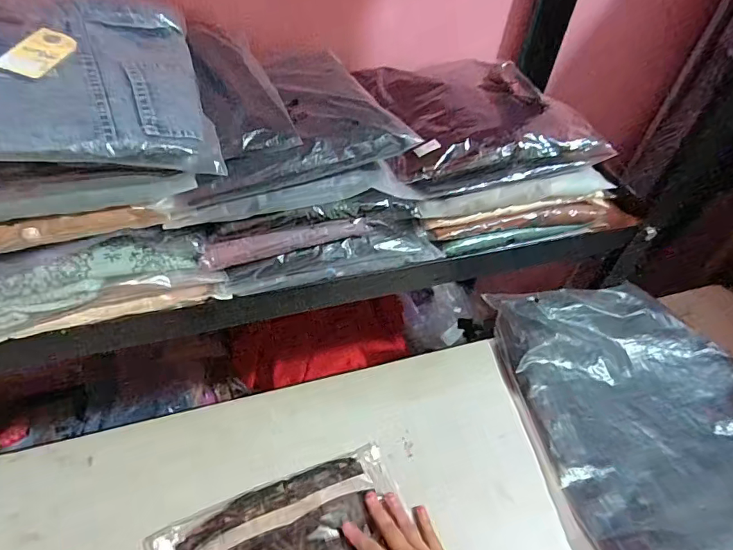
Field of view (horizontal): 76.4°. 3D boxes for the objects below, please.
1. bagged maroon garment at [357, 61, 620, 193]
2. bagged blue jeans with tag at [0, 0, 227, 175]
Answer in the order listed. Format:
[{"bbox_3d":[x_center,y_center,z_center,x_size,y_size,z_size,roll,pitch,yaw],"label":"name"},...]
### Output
[{"bbox_3d":[0.144,-0.243,0.659,0.268,0.049,0.297,-9,50,-11],"label":"bagged maroon garment"},{"bbox_3d":[-0.308,-0.208,0.451,0.277,0.032,0.295,-6,55,-25],"label":"bagged blue jeans with tag"}]

